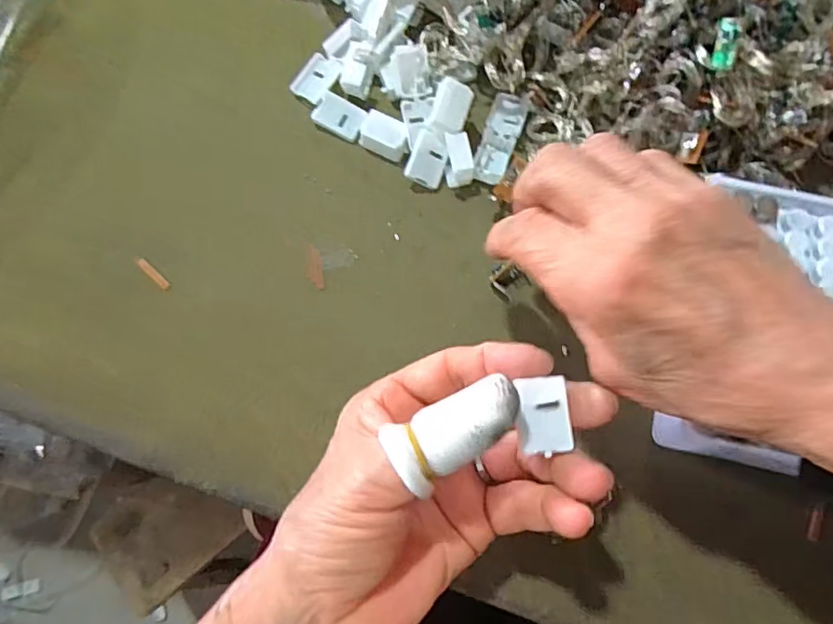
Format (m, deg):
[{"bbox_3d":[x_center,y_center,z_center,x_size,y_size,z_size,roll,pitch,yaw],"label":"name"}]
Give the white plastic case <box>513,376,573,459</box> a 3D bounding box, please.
[{"bbox_3d":[0.046,0.037,0.199,0.018,0.004,0.026,-6,69,-2],"label":"white plastic case"}]

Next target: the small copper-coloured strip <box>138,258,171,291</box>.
[{"bbox_3d":[-0.135,-0.020,0.284,0.021,0.004,0.004,41,78,8],"label":"small copper-coloured strip"}]

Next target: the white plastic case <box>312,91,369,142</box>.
[{"bbox_3d":[-0.043,-0.109,0.310,0.027,0.007,0.020,30,77,6],"label":"white plastic case"}]

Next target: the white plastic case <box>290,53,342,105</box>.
[{"bbox_3d":[-0.057,-0.133,0.315,0.020,0.005,0.028,33,77,6],"label":"white plastic case"}]

